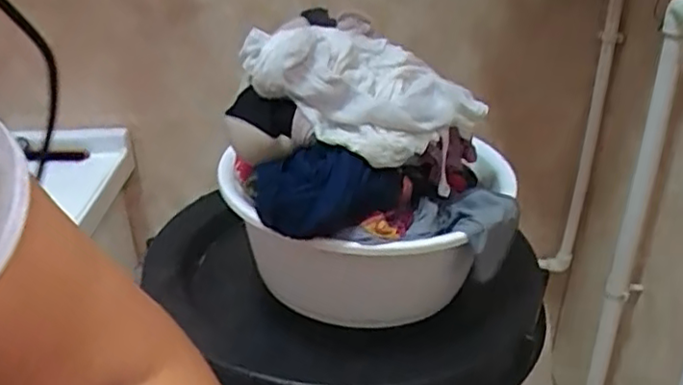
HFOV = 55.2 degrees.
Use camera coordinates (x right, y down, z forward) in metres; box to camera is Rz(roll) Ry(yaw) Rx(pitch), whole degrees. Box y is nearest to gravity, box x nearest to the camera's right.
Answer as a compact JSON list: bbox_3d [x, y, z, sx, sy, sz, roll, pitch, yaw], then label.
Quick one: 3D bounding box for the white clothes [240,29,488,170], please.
[{"bbox_3d":[0.023,-0.108,0.662,0.216,0.104,0.135,7,31,14],"label":"white clothes"}]

